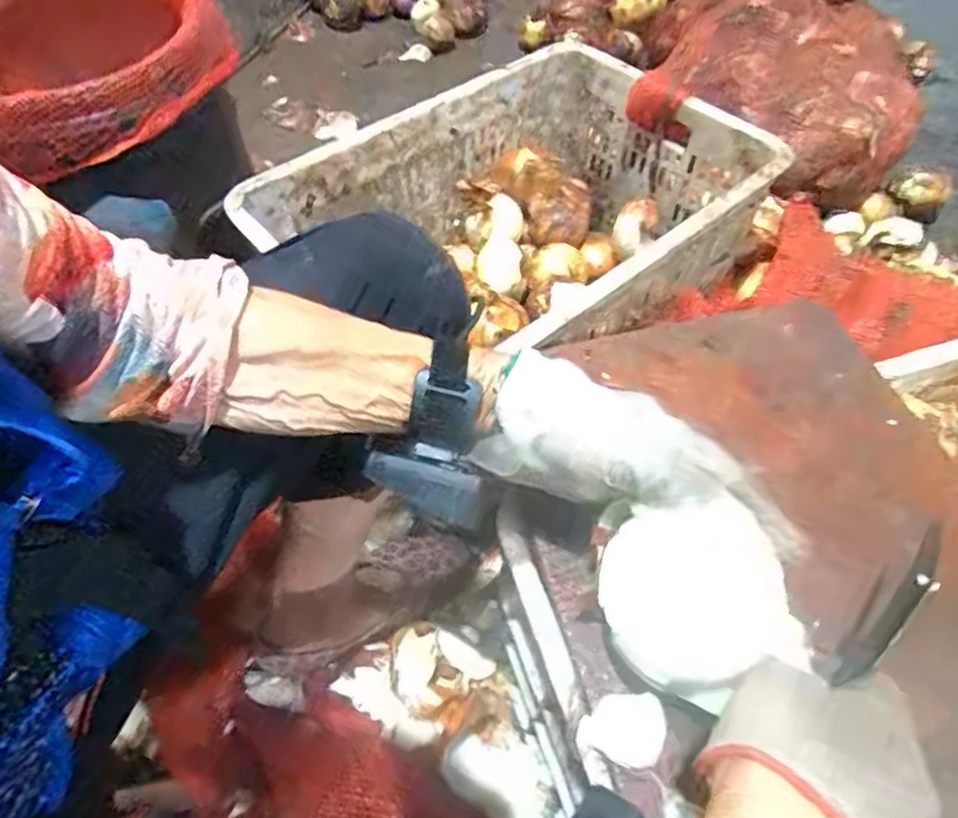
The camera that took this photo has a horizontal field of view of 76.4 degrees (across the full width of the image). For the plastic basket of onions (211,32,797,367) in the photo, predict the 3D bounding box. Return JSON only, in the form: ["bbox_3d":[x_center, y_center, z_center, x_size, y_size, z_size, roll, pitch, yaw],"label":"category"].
[{"bbox_3d":[0.046,-0.194,0.733,0.521,0.205,0.365,-37,63,-23],"label":"plastic basket of onions"}]

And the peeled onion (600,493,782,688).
[{"bbox_3d":[0.106,0.092,0.309,0.069,0.066,0.082,-18,57,-13],"label":"peeled onion"}]

